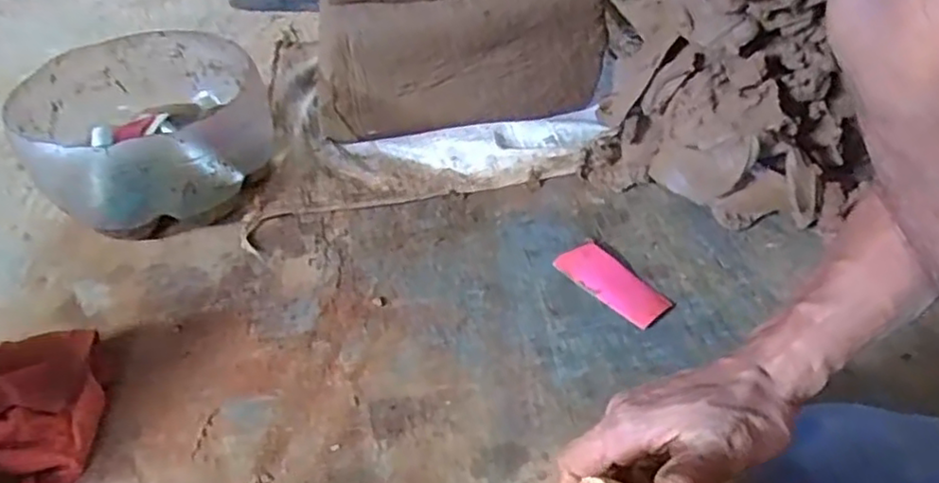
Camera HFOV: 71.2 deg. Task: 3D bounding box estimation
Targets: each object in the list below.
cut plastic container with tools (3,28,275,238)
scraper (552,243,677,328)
[{"bbox_3d":[-0.342,-0.115,0.714,0.225,0.133,0.254,-21,46,-19],"label":"cut plastic container with tools"},{"bbox_3d":[0.136,0.037,0.615,0.046,0.010,0.108,-32,51,-28],"label":"scraper"}]

